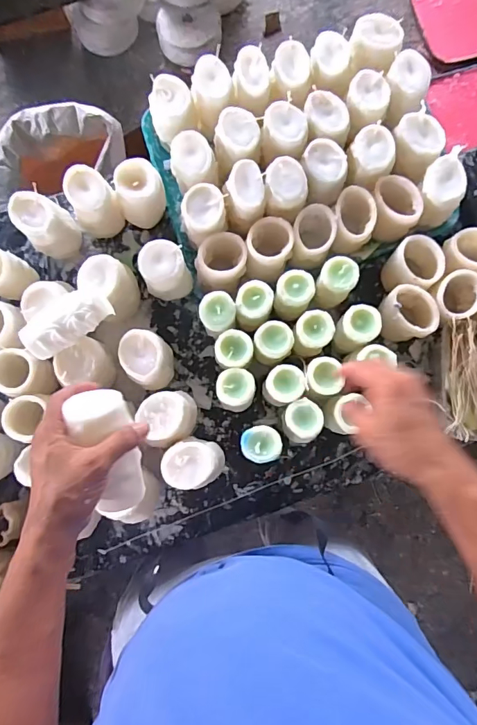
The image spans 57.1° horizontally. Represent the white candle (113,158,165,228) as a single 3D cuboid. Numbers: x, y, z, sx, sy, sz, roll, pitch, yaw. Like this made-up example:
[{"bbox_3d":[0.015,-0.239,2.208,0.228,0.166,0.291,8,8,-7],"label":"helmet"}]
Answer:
[{"bbox_3d":[-0.143,-0.241,0.640,0.065,0.089,0.067,-6,84,-3],"label":"white candle"}]

